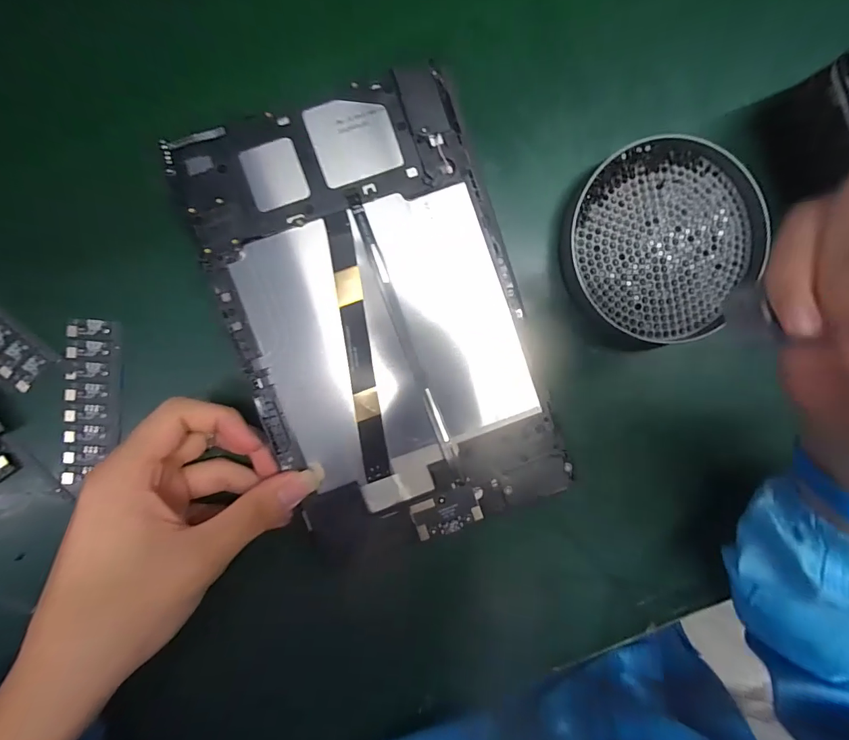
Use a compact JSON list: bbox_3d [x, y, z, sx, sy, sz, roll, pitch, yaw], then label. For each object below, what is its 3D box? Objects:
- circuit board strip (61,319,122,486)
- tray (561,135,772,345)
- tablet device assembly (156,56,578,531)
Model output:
[{"bbox_3d":[-0.196,0.019,0.250,0.029,0.004,0.095,5,92,-4],"label":"circuit board strip"},{"bbox_3d":[0.142,-0.076,0.259,0.113,0.019,0.112,0,93,-4],"label":"tray"},{"bbox_3d":[-0.025,-0.026,0.233,0.149,0.009,0.233,-18,94,-3],"label":"tablet device assembly"}]

